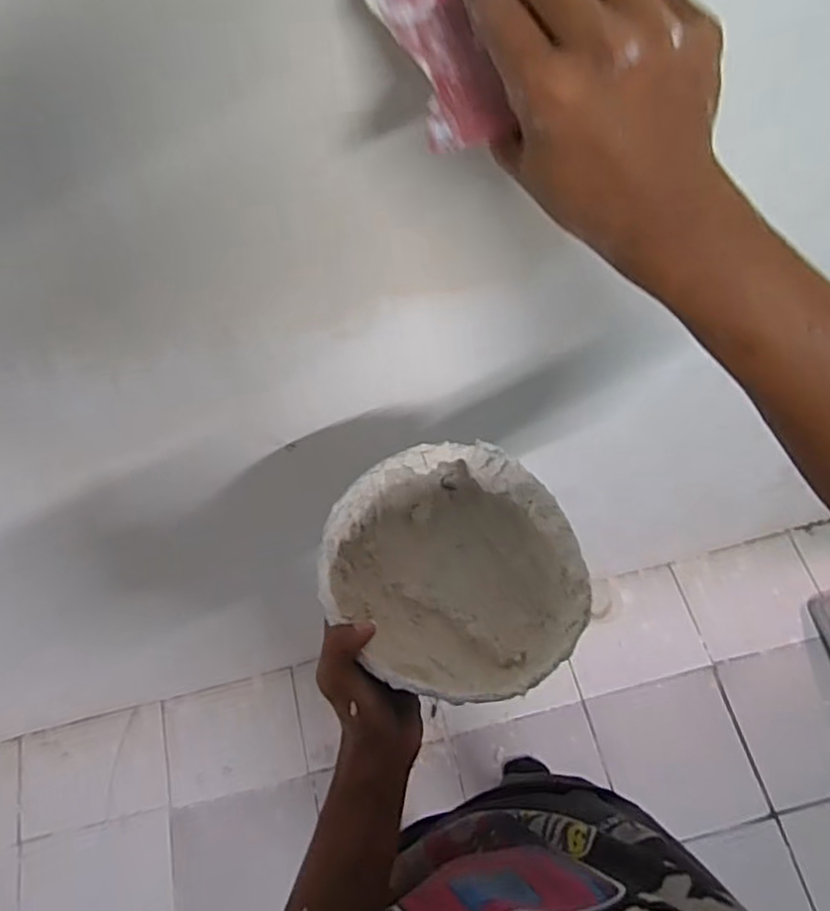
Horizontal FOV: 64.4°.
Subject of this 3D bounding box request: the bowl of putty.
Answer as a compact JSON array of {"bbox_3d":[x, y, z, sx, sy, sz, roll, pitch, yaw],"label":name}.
[{"bbox_3d":[0.028,0.096,0.507,0.170,0.087,0.183,0,64,-1],"label":"bowl of putty"}]

